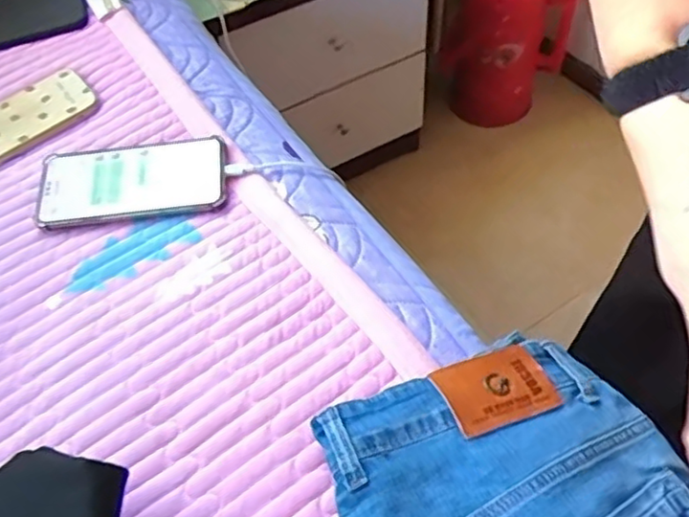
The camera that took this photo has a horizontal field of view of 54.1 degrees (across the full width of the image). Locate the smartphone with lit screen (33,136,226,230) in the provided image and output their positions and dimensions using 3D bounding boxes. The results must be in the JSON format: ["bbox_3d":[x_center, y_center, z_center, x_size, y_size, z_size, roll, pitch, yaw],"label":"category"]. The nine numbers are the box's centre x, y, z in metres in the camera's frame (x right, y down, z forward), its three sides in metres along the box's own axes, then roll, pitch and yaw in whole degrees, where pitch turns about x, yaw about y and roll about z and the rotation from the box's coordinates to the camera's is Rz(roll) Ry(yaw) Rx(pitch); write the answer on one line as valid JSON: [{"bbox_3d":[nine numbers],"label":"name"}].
[{"bbox_3d":[-0.185,-0.069,0.581,0.163,0.015,0.080,-6,56,1],"label":"smartphone with lit screen"}]

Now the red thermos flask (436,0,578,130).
[{"bbox_3d":[0.284,-0.400,1.213,0.217,0.335,0.152,7,55,9],"label":"red thermos flask"}]

